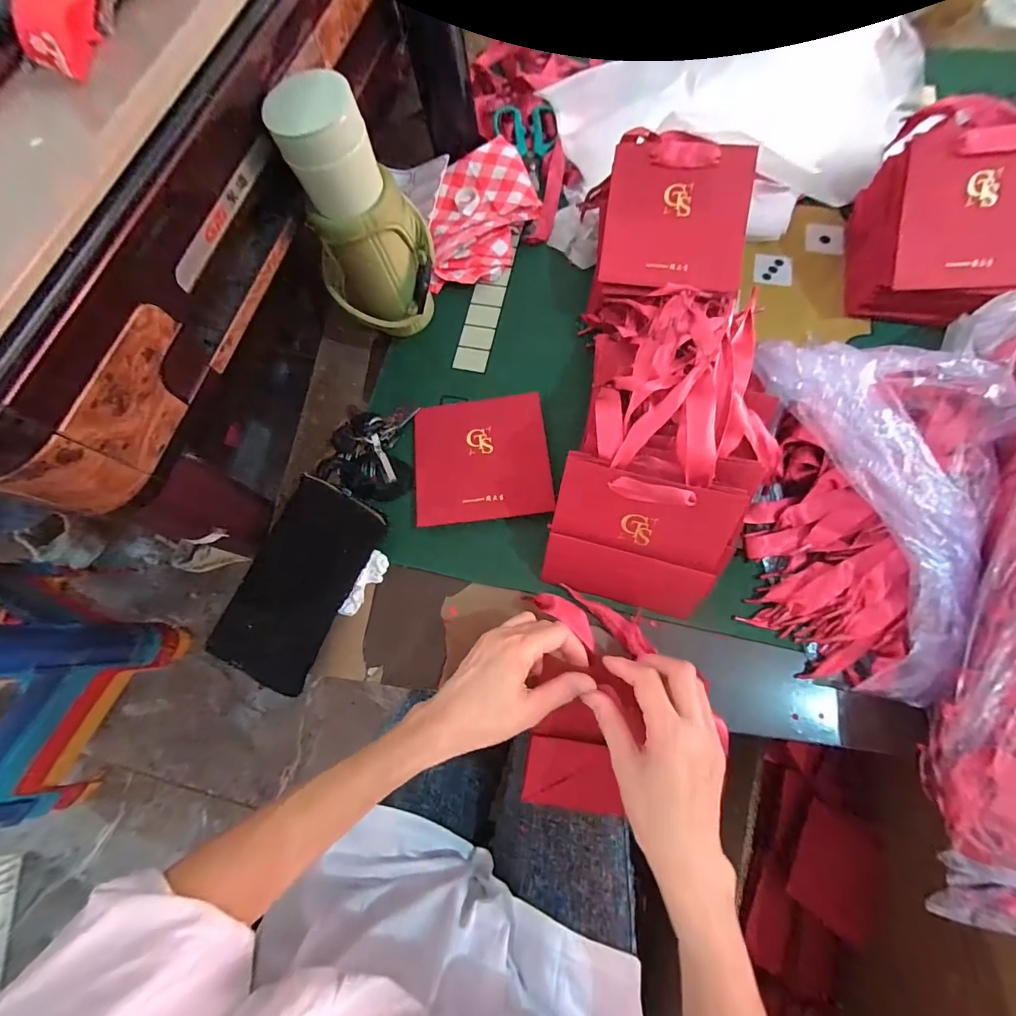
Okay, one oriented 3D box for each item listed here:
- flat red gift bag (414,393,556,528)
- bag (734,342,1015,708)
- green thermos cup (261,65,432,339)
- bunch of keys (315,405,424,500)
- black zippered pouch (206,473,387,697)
[{"bbox_3d":[-0.028,-0.054,0.458,0.139,0.011,0.138,-6,72,0],"label":"flat red gift bag"},{"bbox_3d":[0.307,0.004,0.370,0.196,0.101,0.287,9,73,5],"label":"bag"},{"bbox_3d":[-0.134,-0.255,0.418,0.111,0.229,0.073,-24,73,-5],"label":"green thermos cup"},{"bbox_3d":[-0.149,-0.061,0.453,0.092,0.032,0.099,5,73,4],"label":"bunch of keys"},{"bbox_3d":[-0.206,0.072,0.423,0.104,0.011,0.193,26,85,4],"label":"black zippered pouch"}]

